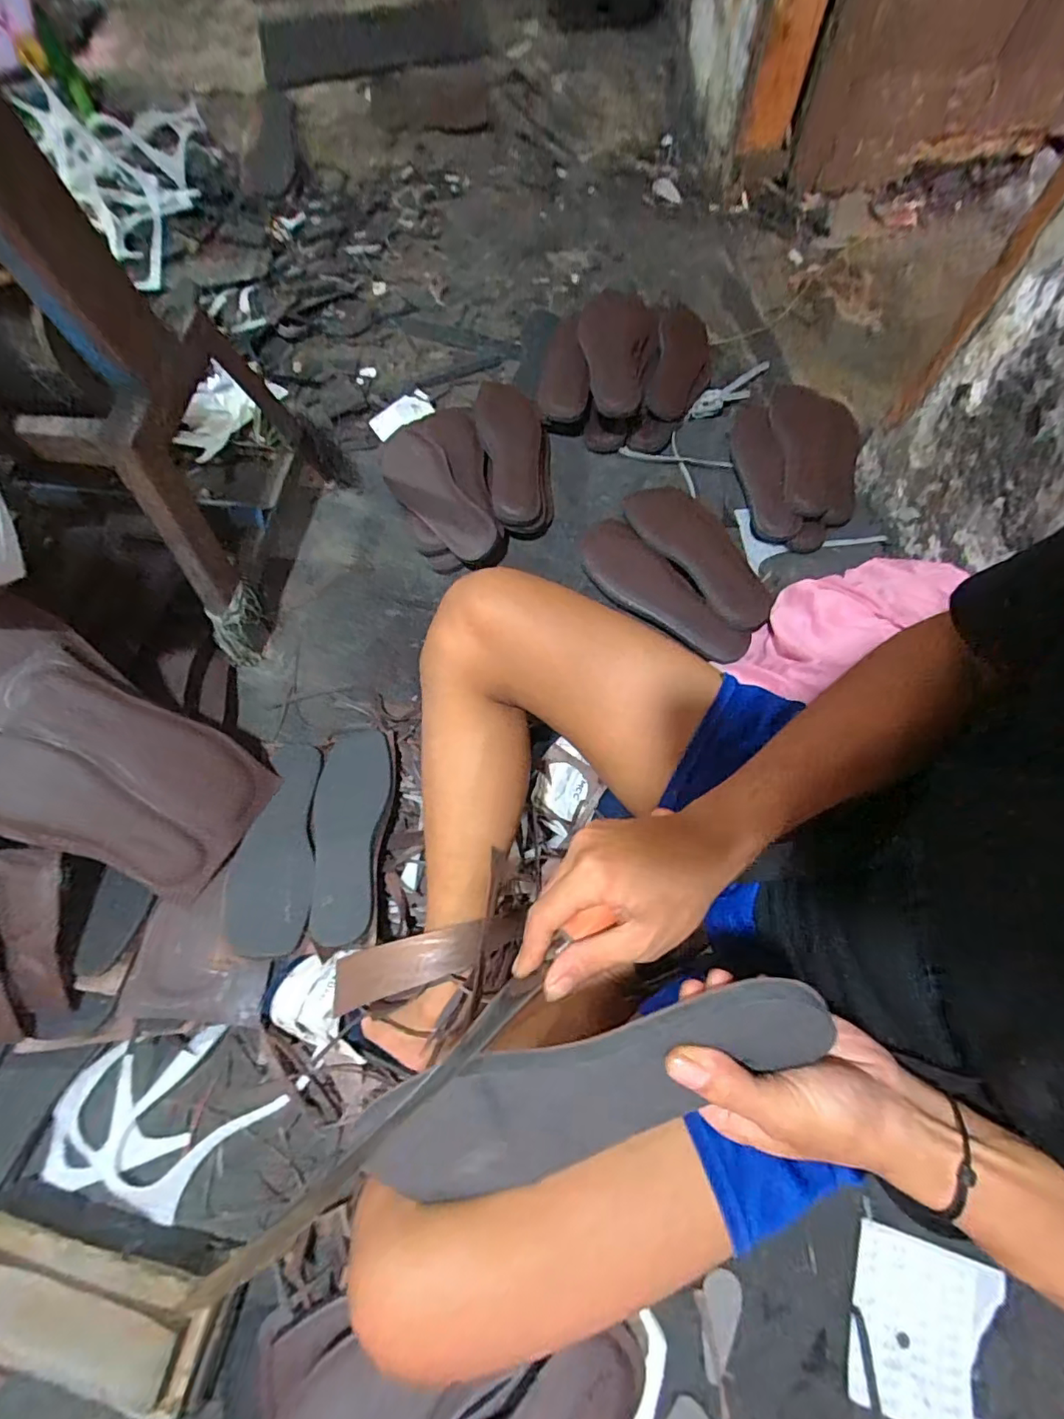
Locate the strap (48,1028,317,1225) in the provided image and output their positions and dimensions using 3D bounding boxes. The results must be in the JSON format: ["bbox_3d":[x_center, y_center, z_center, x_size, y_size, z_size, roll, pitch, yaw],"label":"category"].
[{"bbox_3d":[-0.345,0.393,0.517,0.237,0.022,0.160,12,74,9],"label":"strap"}]

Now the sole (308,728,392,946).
[{"bbox_3d":[-0.205,0.131,0.592,0.076,0.018,0.230,8,63,-12],"label":"sole"}]

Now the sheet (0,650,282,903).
[{"bbox_3d":[-0.407,0.067,0.529,0.250,0.014,0.158,38,65,-28],"label":"sheet"}]

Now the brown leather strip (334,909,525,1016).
[{"bbox_3d":[-0.090,0.213,0.463,0.170,0.027,0.040,-17,69,-6],"label":"brown leather strip"}]

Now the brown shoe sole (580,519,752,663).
[{"bbox_3d":[0.158,-0.156,0.694,0.091,0.022,0.262,-36,72,-13],"label":"brown shoe sole"}]

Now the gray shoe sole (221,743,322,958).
[{"bbox_3d":[-0.282,0.143,0.589,0.081,0.011,0.232,0,60,-13],"label":"gray shoe sole"}]

